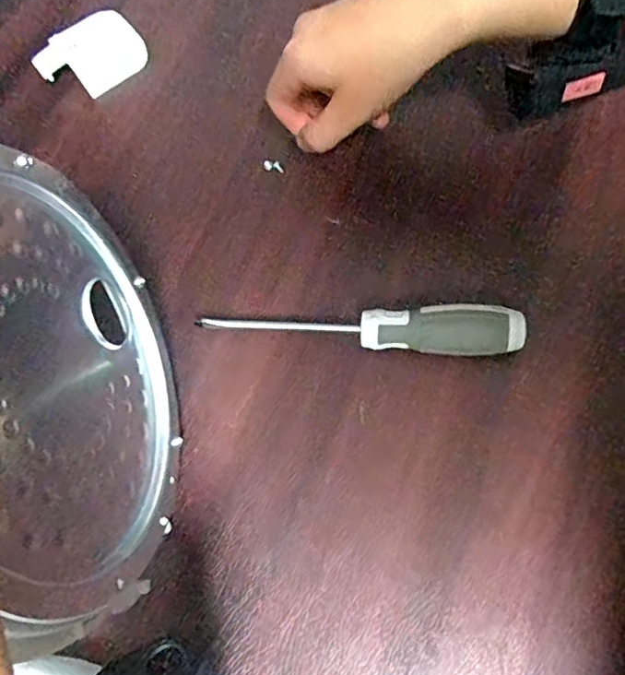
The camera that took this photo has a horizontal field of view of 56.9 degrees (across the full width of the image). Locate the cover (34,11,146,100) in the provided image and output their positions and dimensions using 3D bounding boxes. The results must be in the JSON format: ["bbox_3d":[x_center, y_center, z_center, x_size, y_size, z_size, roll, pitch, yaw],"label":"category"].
[{"bbox_3d":[-0.176,-0.225,0.457,0.078,0.013,0.071,-41,68,-10],"label":"cover"}]

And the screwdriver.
[{"bbox_3d":[0.026,-0.005,0.332,0.179,0.035,0.024,3,67,9],"label":"screwdriver"}]

